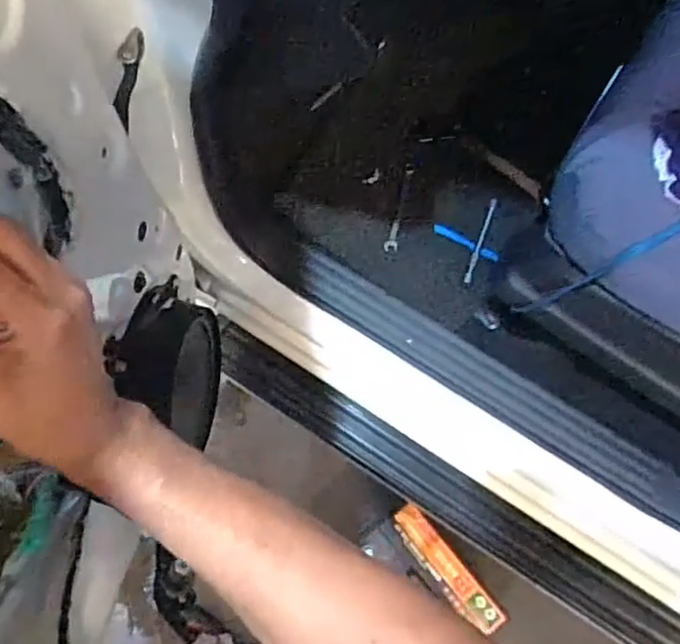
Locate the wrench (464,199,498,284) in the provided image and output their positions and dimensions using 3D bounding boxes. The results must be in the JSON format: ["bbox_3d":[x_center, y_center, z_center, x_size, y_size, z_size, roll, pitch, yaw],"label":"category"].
[{"bbox_3d":[0.215,-0.126,0.952,0.012,0.006,0.143,20,74,5],"label":"wrench"}]

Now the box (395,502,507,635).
[{"bbox_3d":[0.194,0.451,1.139,0.058,0.033,0.257,-38,77,-11],"label":"box"}]

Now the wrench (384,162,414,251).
[{"bbox_3d":[0.095,-0.177,0.968,0.019,0.017,0.144,16,74,4],"label":"wrench"}]

